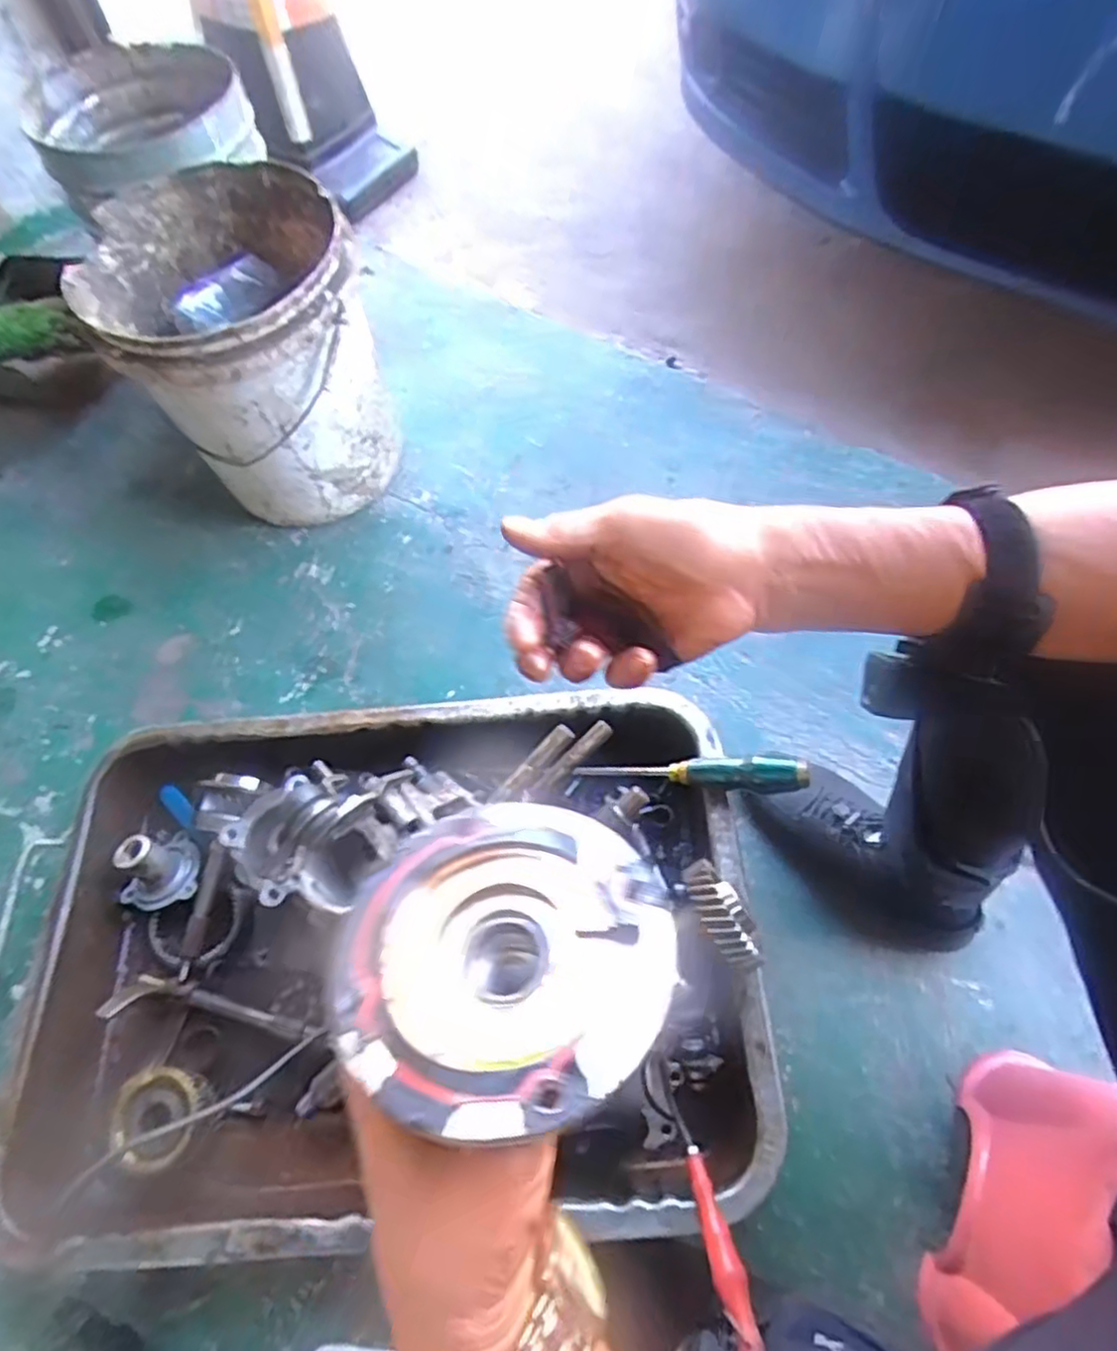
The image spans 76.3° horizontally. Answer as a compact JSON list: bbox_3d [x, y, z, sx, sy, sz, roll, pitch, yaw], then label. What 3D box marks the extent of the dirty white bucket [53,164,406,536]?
[{"bbox_3d":[-0.359,-0.380,0.889,0.267,0.320,0.292,-2,63,3],"label":"dirty white bucket"}]

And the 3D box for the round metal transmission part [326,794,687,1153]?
[{"bbox_3d":[-0.017,0.103,0.254,0.109,0.035,0.109,-4,43,4],"label":"round metal transmission part"}]

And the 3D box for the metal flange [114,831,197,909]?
[{"bbox_3d":[-0.404,0.194,0.717,0.069,0.056,0.075,-1,64,2],"label":"metal flange"}]

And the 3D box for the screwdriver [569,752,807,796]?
[{"bbox_3d":[0.124,0.094,0.674,0.215,0.028,0.029,-3,61,29],"label":"screwdriver"}]

